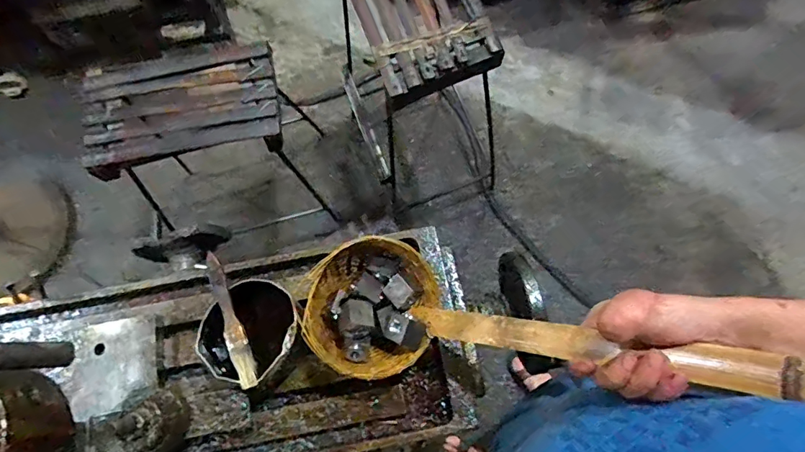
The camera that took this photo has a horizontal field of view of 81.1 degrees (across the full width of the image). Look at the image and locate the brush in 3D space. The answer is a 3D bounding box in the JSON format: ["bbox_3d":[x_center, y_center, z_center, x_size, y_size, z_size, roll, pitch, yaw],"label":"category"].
[{"bbox_3d":[-0.185,0.099,0.502,0.021,0.015,0.148,-24,70,-5],"label":"brush"}]

